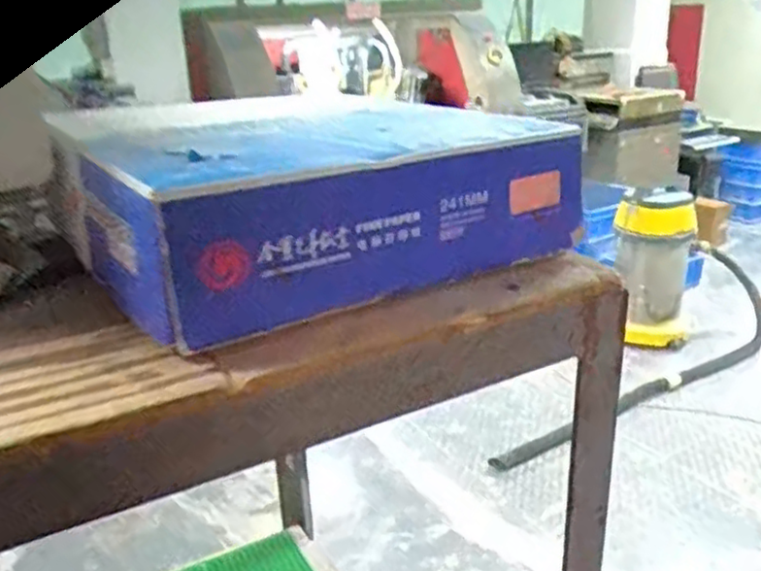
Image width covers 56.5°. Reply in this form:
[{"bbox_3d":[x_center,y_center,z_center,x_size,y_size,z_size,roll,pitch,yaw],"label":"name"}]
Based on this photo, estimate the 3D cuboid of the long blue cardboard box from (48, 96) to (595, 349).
[{"bbox_3d":[-0.030,-0.052,0.429,0.249,0.085,0.160,-16,24,-30],"label":"long blue cardboard box"}]

